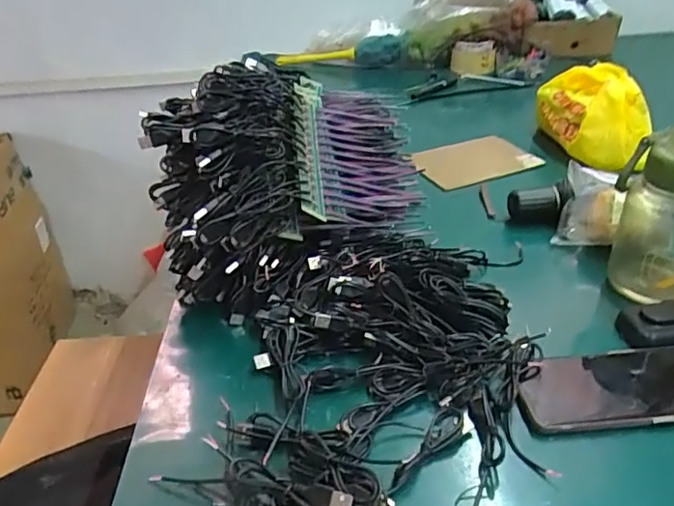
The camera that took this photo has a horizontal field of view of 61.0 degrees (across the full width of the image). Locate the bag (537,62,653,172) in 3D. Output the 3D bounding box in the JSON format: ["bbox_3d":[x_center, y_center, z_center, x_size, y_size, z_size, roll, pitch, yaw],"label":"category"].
[{"bbox_3d":[0.375,-0.205,0.845,0.159,0.115,0.135,11,33,19],"label":"bag"}]

